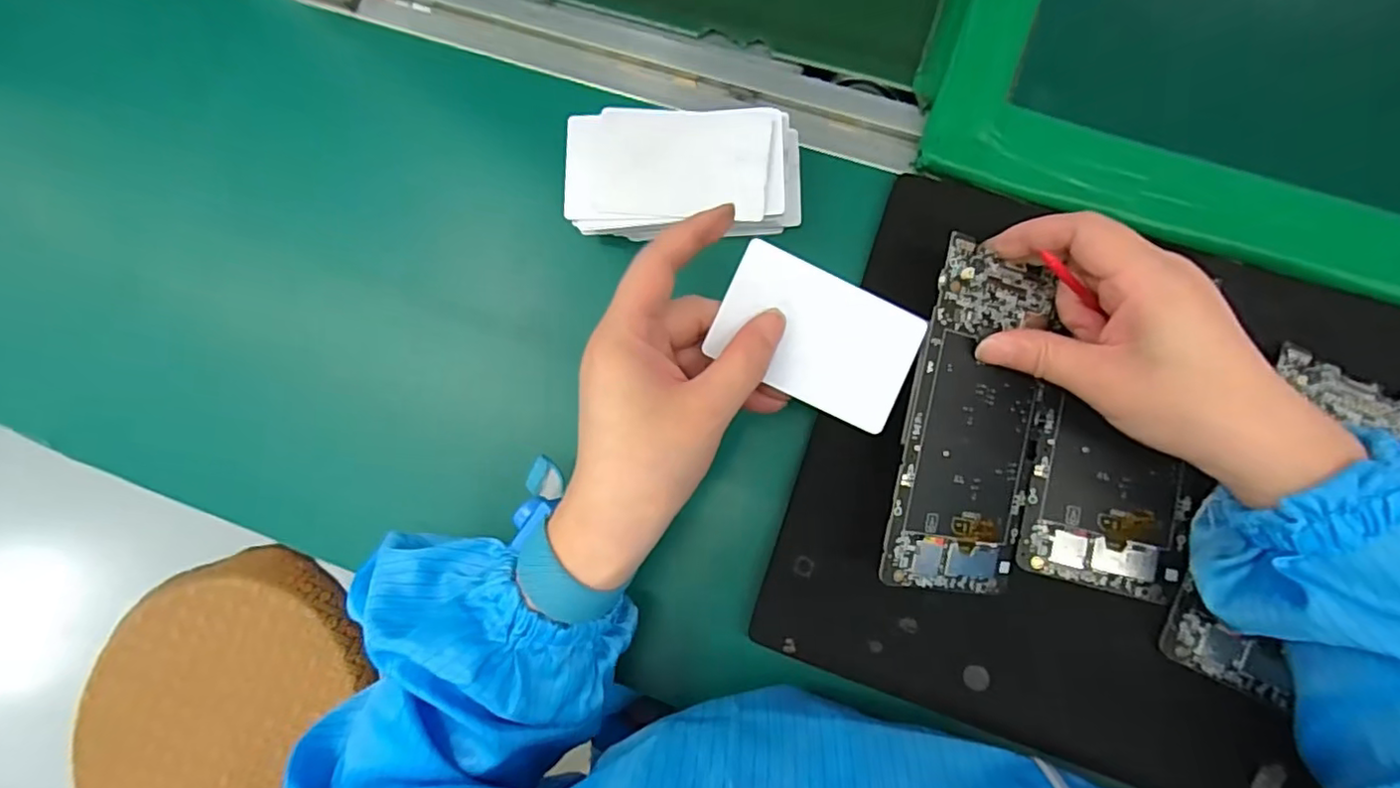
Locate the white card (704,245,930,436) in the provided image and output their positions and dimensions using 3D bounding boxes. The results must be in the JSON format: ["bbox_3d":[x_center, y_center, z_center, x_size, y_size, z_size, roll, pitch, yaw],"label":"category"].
[{"bbox_3d":[0.051,-0.025,0.269,0.086,0.004,0.055,24,88,-7],"label":"white card"}]

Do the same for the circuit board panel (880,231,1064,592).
[{"bbox_3d":[0.126,0.013,0.286,0.071,0.005,0.153,9,91,-19],"label":"circuit board panel"}]

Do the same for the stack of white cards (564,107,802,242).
[{"bbox_3d":[-0.007,-0.109,0.321,0.114,0.033,0.065,1,84,6],"label":"stack of white cards"}]

